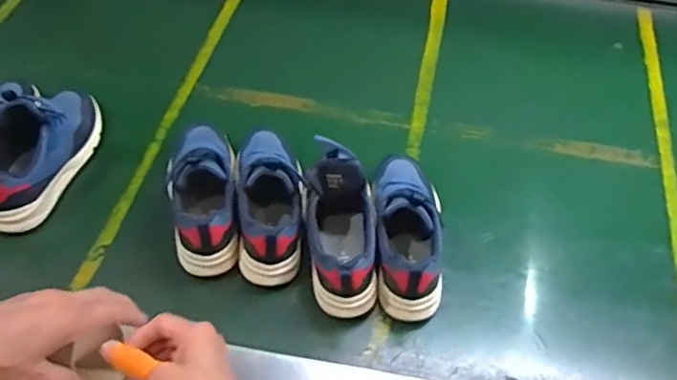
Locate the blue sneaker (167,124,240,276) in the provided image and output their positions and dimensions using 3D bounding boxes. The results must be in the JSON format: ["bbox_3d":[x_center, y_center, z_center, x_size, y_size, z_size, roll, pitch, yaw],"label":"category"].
[{"bbox_3d":[-0.163,0.000,0.738,0.069,0.107,0.185,-5,54,-8],"label":"blue sneaker"}]

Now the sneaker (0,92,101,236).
[{"bbox_3d":[-0.375,-0.052,0.765,0.075,0.128,0.218,13,53,7],"label":"sneaker"}]

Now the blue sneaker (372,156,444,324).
[{"bbox_3d":[0.081,0.041,0.718,0.079,0.111,0.210,3,53,-1],"label":"blue sneaker"}]

